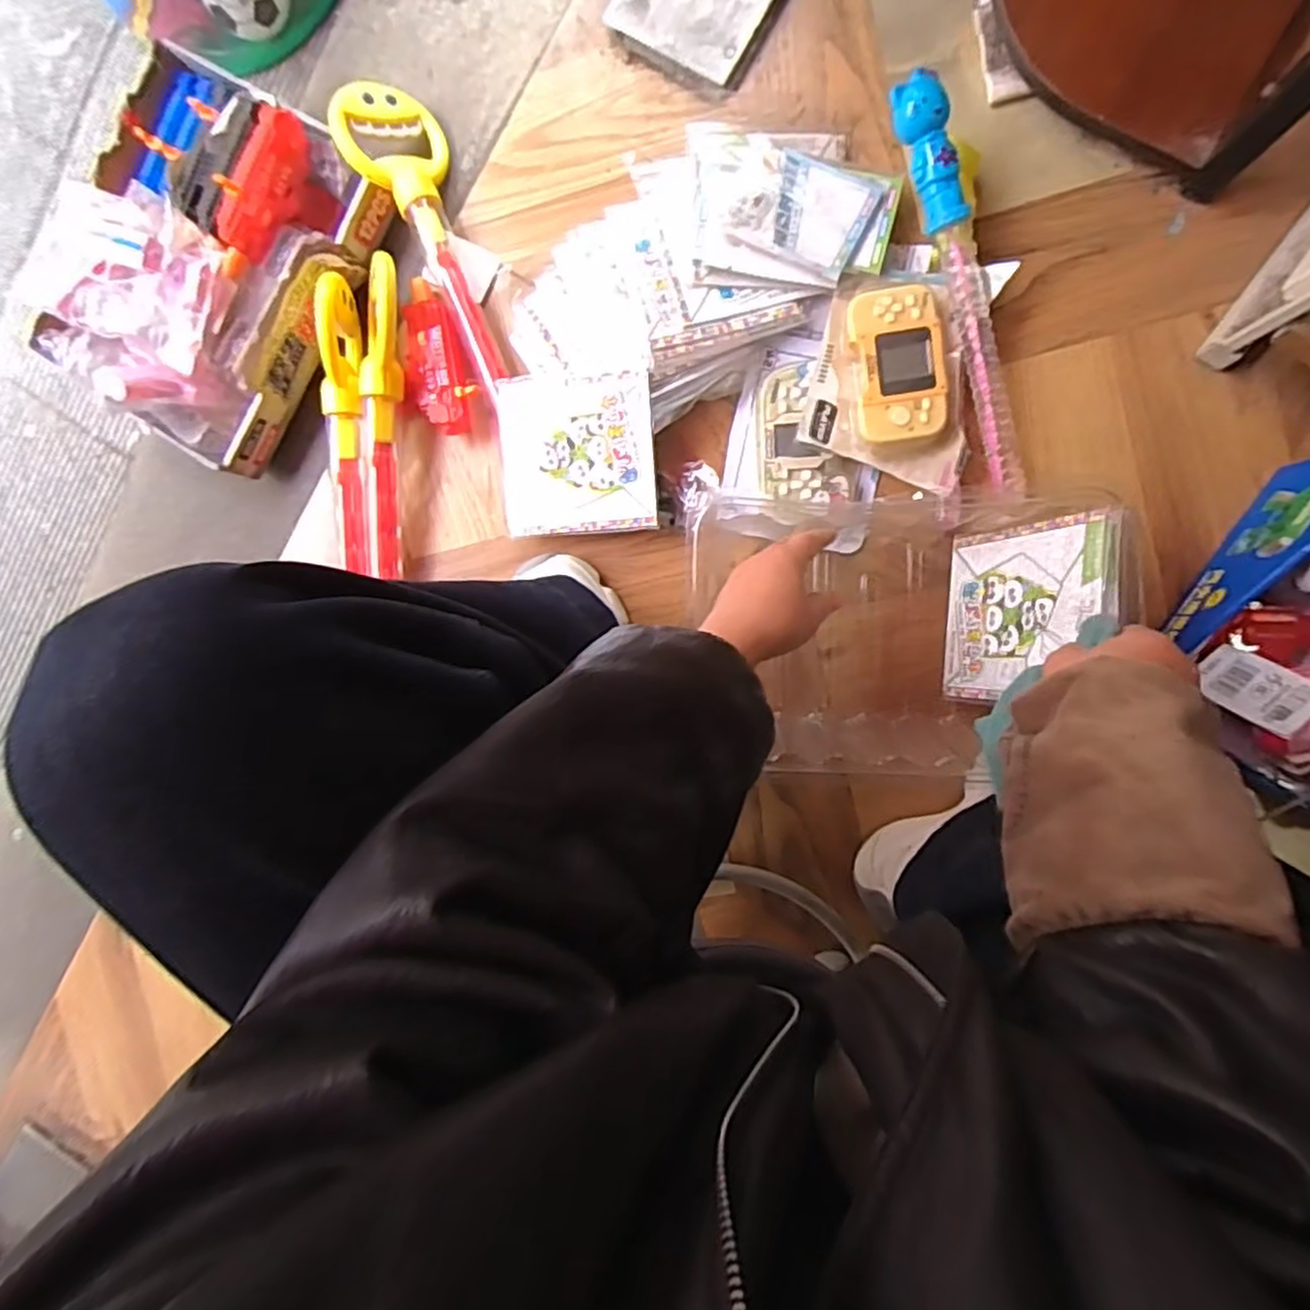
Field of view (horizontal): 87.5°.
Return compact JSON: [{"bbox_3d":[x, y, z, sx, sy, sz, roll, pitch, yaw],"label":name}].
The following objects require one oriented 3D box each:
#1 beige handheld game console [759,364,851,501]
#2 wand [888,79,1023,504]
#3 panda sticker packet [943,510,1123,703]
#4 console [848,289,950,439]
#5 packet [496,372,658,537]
[{"bbox_3d":[0.132,-0.198,0.616,0.075,0.031,0.121,-2,93,8],"label":"beige handheld game console"},{"bbox_3d":[0.257,-0.292,0.564,0.043,0.041,0.319,-19,106,9],"label":"wand"},{"bbox_3d":[0.285,-0.034,0.532,0.012,0.146,0.137,4,87,-19],"label":"panda sticker packet"},{"bbox_3d":[0.205,-0.244,0.577,0.071,0.022,0.126,-7,93,9],"label":"console"},{"bbox_3d":[-0.074,-0.185,0.627,0.145,0.014,0.141,-2,94,8],"label":"packet"}]

